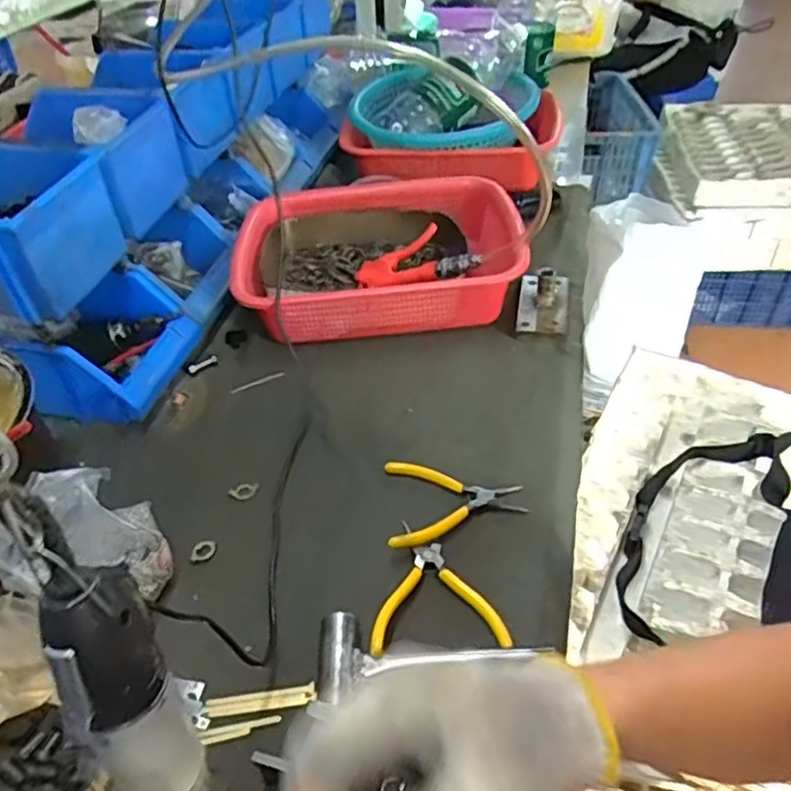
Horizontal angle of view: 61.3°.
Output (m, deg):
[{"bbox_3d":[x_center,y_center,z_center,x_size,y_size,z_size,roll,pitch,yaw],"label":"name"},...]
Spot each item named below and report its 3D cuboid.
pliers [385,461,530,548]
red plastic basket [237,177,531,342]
[{"bbox_3d":[0.057,0.096,0.630,0.128,0.023,0.110,-4,42,-1],"label":"pliers"},{"bbox_3d":[-0.019,-0.187,0.873,0.352,0.090,0.277,-5,42,-2],"label":"red plastic basket"}]

